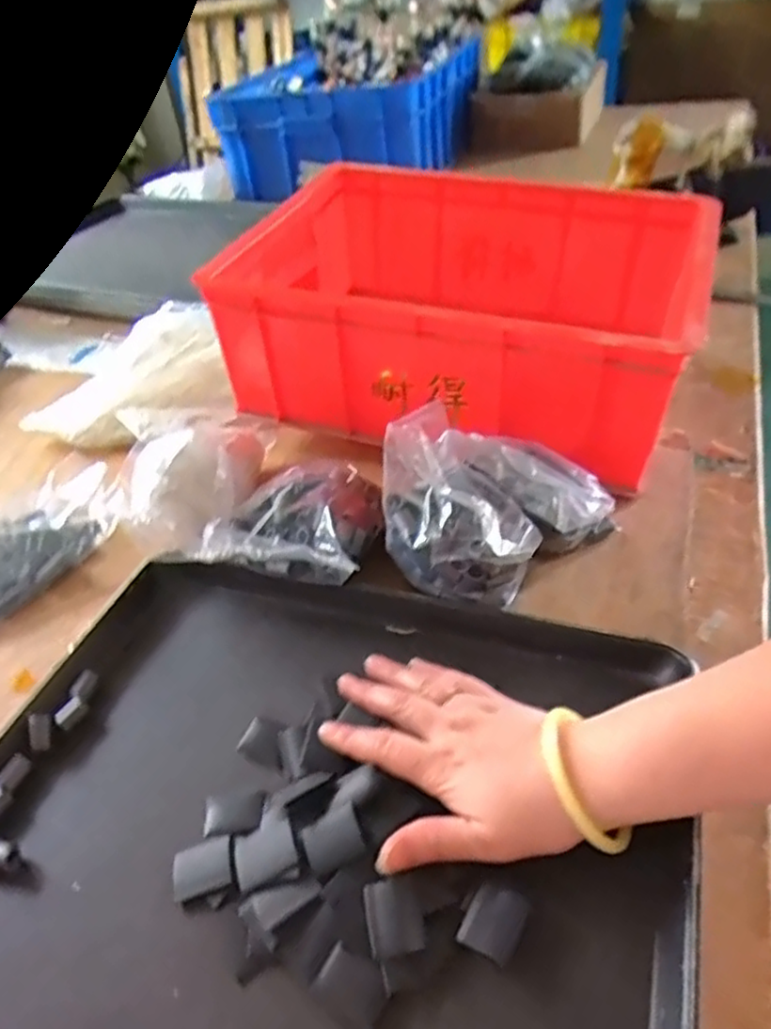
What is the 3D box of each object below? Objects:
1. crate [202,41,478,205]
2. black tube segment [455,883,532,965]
[{"bbox_3d":[-0.057,-0.805,1.400,0.382,0.197,0.481,8,42,19],"label":"crate"},{"bbox_3d":[0.052,0.192,0.327,0.025,0.005,0.033,18,46,28],"label":"black tube segment"}]

